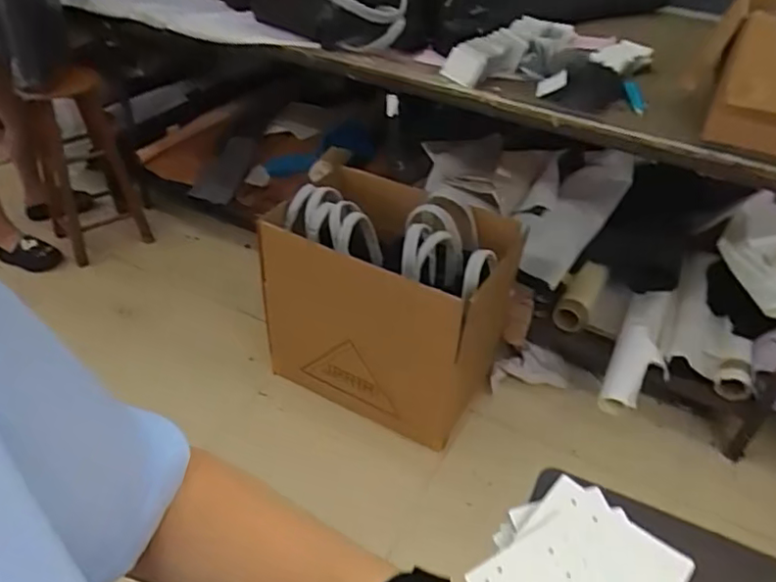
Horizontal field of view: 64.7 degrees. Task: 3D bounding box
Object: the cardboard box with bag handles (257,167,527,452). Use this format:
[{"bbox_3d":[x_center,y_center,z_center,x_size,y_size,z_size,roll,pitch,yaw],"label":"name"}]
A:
[{"bbox_3d":[-0.028,0.039,1.764,0.655,0.559,0.364,22,42,23],"label":"cardboard box with bag handles"}]

